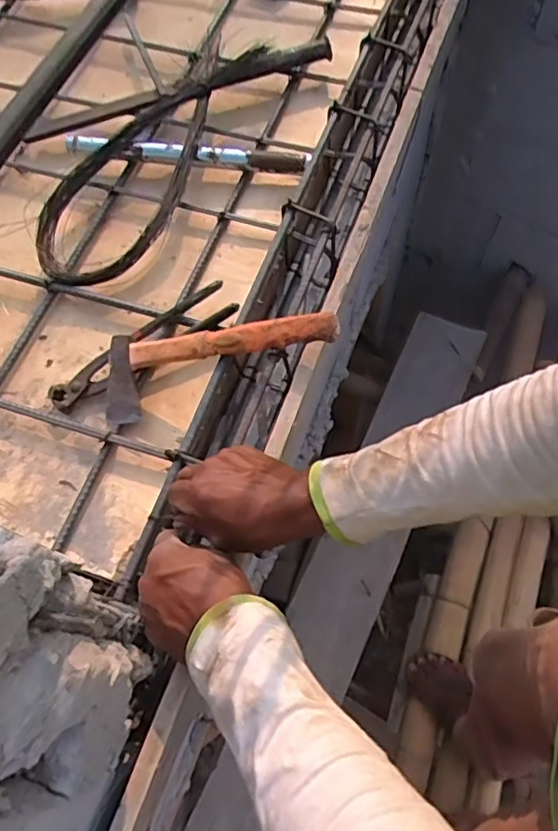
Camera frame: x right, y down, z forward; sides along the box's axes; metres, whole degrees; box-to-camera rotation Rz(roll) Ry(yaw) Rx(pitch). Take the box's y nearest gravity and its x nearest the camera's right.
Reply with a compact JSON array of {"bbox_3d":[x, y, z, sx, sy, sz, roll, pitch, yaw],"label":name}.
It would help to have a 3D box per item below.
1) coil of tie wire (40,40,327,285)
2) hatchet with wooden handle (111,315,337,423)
[{"bbox_3d":[-0.143,-0.361,0.749,0.202,0.055,0.495,31,71,15],"label":"coil of tie wire"},{"bbox_3d":[-0.067,-0.060,0.565,0.258,0.026,0.080,-12,64,23],"label":"hatchet with wooden handle"}]

